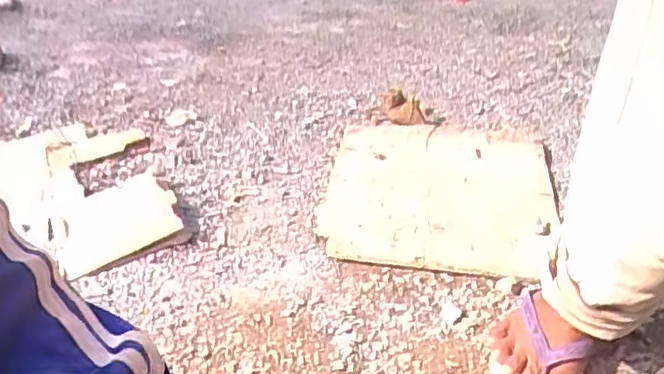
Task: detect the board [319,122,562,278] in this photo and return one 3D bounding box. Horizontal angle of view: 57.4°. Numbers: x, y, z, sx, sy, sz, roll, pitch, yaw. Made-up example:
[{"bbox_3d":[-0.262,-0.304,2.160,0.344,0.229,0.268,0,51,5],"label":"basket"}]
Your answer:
[{"bbox_3d":[0.182,-0.007,1.024,0.363,0.025,0.444,6,34,6],"label":"board"}]

